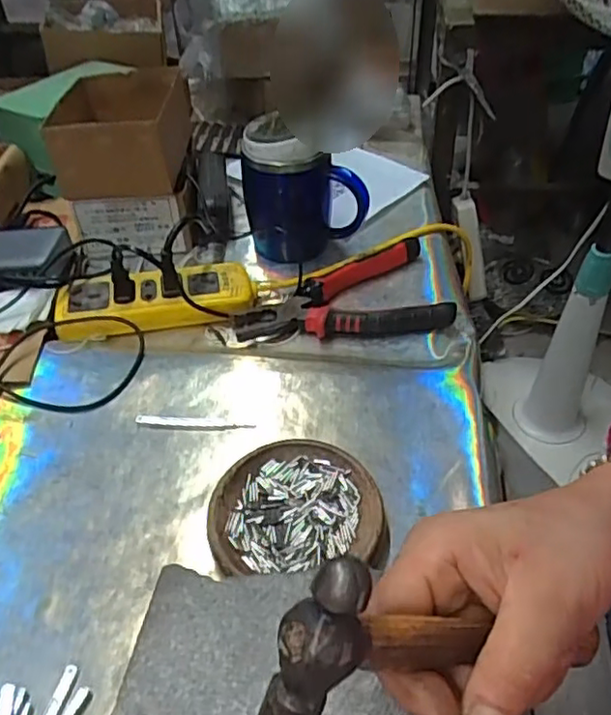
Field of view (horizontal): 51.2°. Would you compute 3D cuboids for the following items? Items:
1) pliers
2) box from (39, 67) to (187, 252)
[{"bbox_3d":[0.032,-0.056,0.594,0.196,0.016,0.108,-14,46,-12],"label":"pliers"},{"bbox_3d":[-0.184,-0.215,0.675,0.118,0.132,0.171,-3,45,-2],"label":"box"}]

